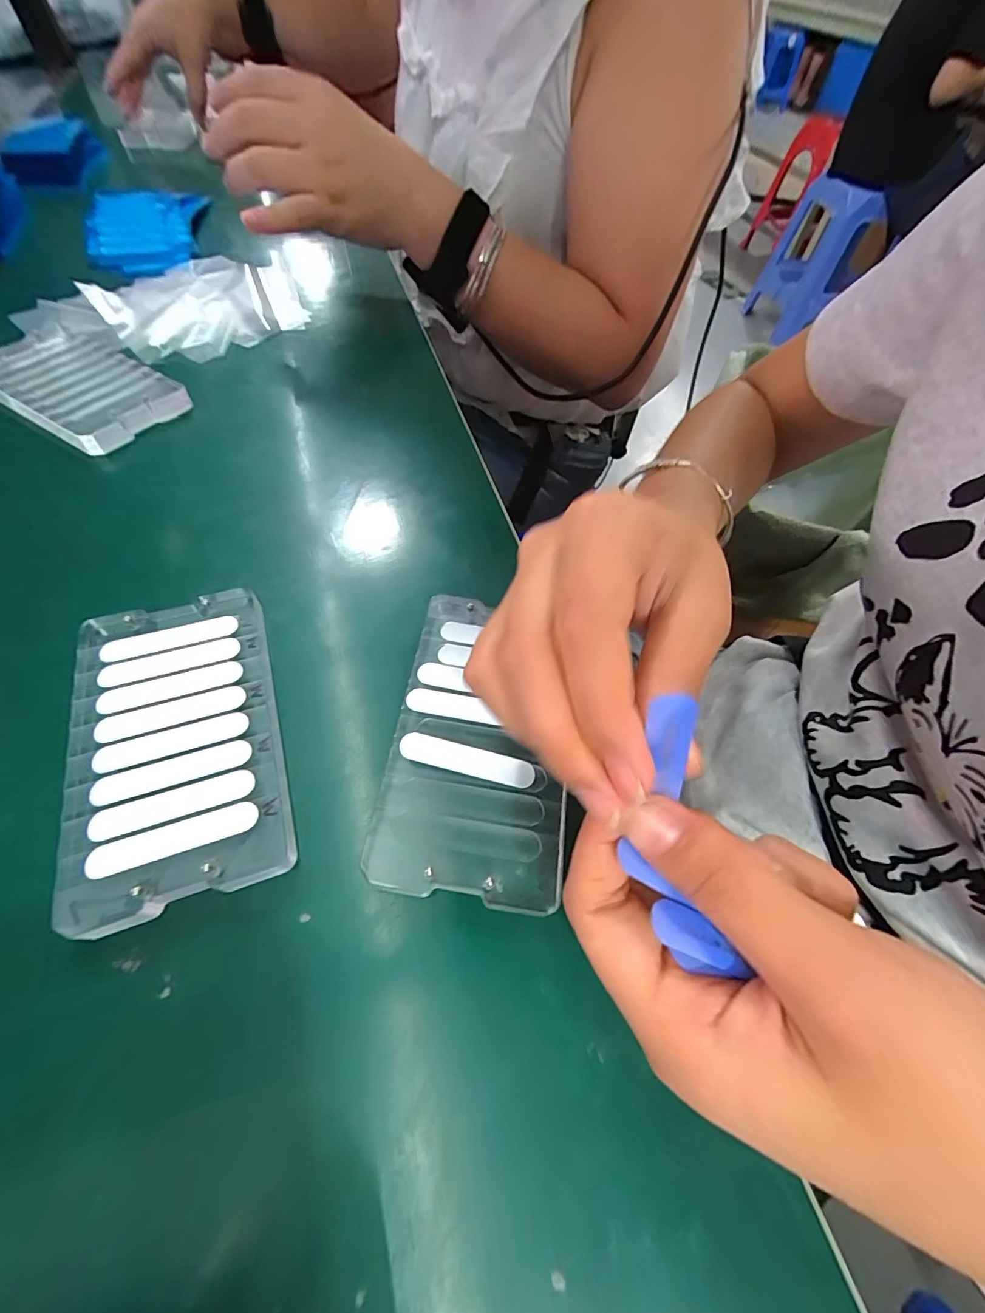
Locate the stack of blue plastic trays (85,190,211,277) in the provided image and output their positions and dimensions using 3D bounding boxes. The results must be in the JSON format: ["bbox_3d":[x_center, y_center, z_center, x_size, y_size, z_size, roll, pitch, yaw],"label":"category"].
[{"bbox_3d":[-0.302,-0.379,0.407,0.080,0.021,0.141,-9,59,-10],"label":"stack of blue plastic trays"}]

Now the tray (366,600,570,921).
[{"bbox_3d":[-0.005,0.031,0.189,0.065,0.014,0.121,8,58,0],"label":"tray"}]

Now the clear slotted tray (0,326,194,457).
[{"bbox_3d":[-0.256,-0.166,0.288,0.123,0.016,0.072,31,61,14],"label":"clear slotted tray"}]

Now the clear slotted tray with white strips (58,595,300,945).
[{"bbox_3d":[-0.120,0.030,0.180,0.070,0.013,0.124,-15,60,-14],"label":"clear slotted tray with white strips"}]

